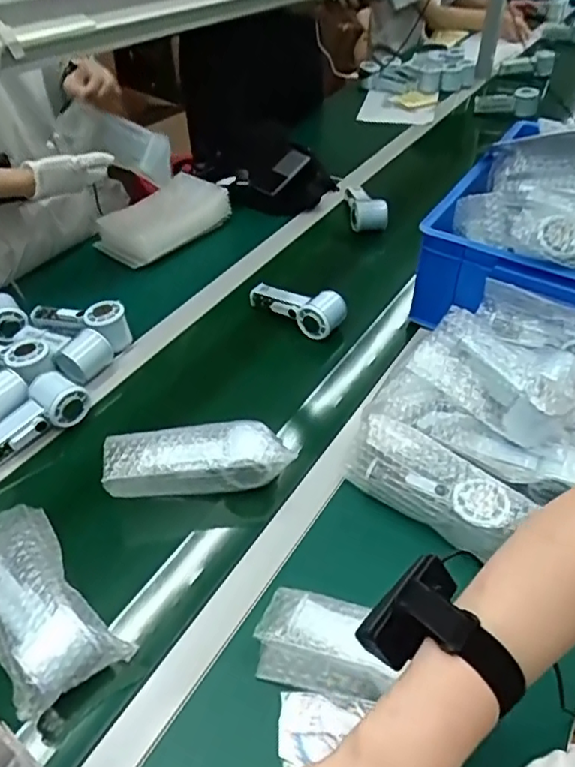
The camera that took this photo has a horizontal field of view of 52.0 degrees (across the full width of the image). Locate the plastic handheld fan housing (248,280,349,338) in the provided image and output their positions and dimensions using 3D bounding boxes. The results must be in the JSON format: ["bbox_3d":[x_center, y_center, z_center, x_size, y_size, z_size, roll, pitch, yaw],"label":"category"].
[{"bbox_3d":[0.012,-0.128,0.922,0.155,0.061,0.055,28,51,25],"label":"plastic handheld fan housing"}]

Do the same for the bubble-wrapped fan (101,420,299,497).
[{"bbox_3d":[-0.103,0.091,0.686,0.204,0.059,0.060,-6,45,-7],"label":"bubble-wrapped fan"}]

